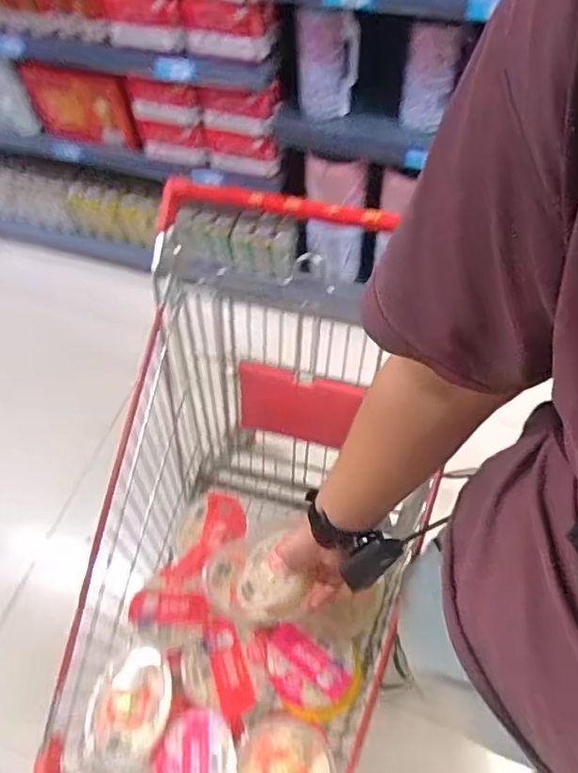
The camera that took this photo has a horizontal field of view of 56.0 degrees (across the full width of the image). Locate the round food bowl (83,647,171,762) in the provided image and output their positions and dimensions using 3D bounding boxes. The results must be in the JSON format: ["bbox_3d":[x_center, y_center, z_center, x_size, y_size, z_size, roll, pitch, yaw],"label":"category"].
[{"bbox_3d":[-0.220,0.446,0.772,0.113,0.063,0.134,0,59,3],"label":"round food bowl"}]

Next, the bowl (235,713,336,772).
[{"bbox_3d":[-0.004,0.485,0.684,0.117,0.042,0.122,-1,59,2],"label":"bowl"}]

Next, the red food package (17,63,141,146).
[{"bbox_3d":[-0.618,-0.842,1.644,0.375,0.218,0.049,22,63,16],"label":"red food package"}]

